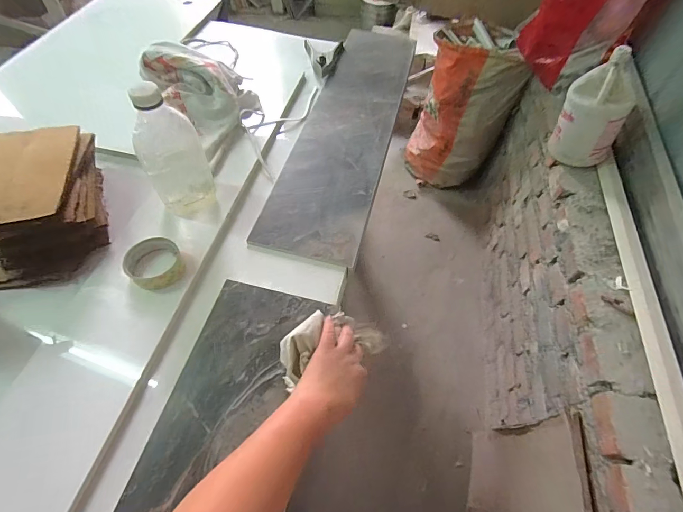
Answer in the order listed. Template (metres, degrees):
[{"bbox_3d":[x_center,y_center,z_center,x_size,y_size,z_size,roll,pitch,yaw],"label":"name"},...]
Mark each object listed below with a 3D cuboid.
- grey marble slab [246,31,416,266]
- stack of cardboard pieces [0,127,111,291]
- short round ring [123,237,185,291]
[{"bbox_3d":[0.028,-0.315,0.837,0.189,0.016,0.783,14,57,5],"label":"grey marble slab"},{"bbox_3d":[-0.504,-0.094,0.609,0.195,0.120,0.258,-8,58,-9],"label":"stack of cardboard pieces"},{"bbox_3d":[-0.304,0.013,0.592,0.083,0.029,0.085,2,57,-3],"label":"short round ring"}]

